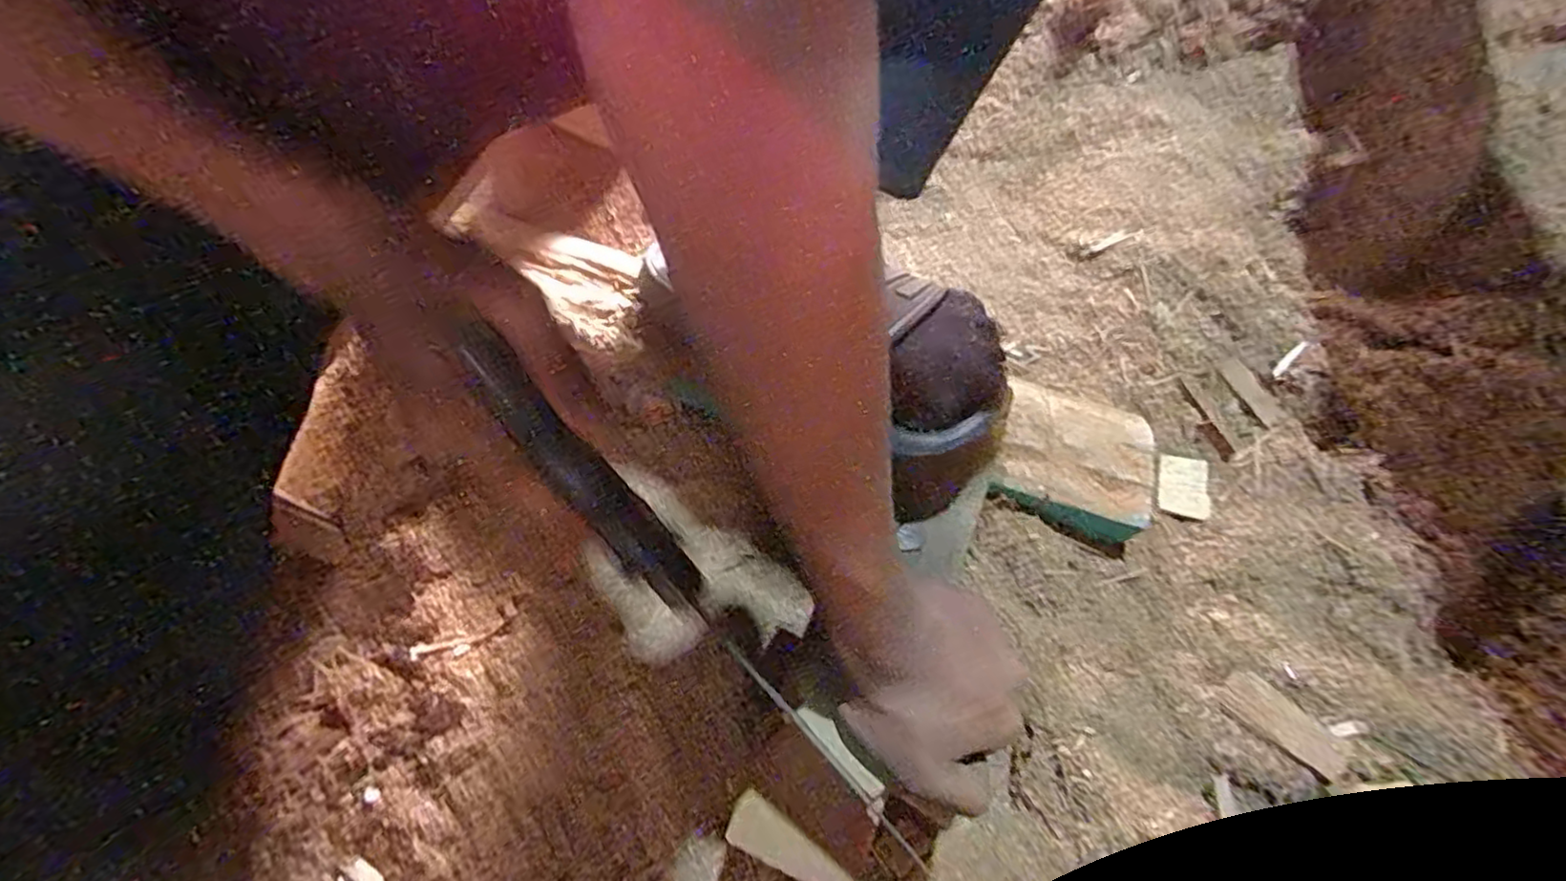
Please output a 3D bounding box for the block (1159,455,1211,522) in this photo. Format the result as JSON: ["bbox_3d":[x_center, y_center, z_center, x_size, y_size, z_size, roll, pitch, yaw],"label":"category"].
[{"bbox_3d":[0.272,0.031,0.468,0.035,0.008,0.044,13,69,4],"label":"block"}]

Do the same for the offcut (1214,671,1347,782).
[{"bbox_3d":[0.289,0.162,0.397,0.069,0.010,0.025,40,73,14],"label":"offcut"}]

